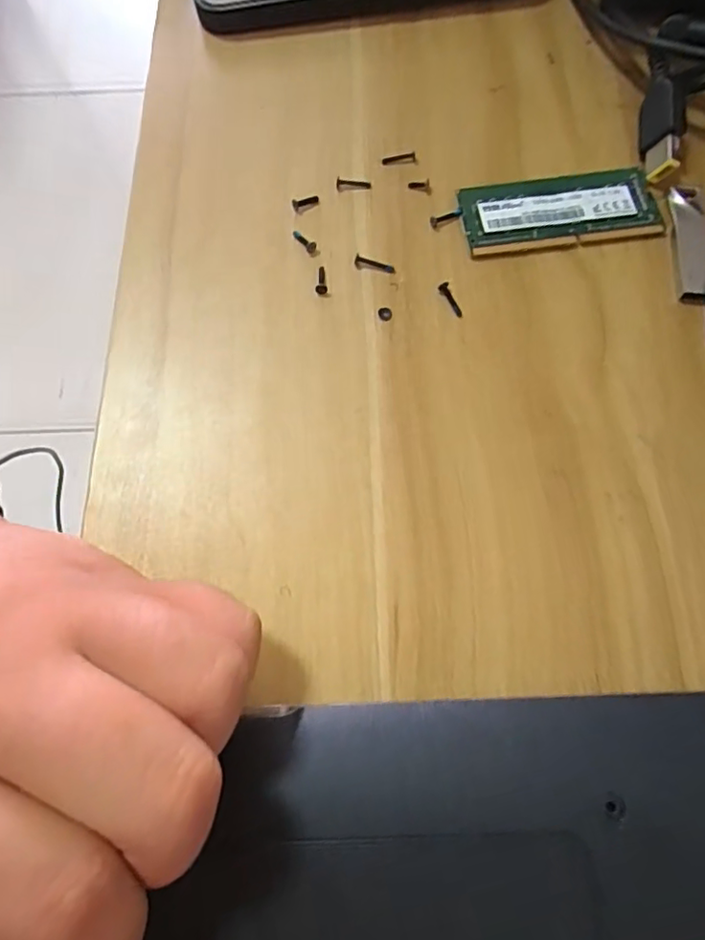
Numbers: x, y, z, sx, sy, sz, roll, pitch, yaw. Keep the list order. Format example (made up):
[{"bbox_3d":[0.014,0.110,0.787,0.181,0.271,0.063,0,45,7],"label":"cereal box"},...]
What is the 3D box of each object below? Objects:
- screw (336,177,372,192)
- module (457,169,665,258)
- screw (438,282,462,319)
[{"bbox_3d":[0.001,-0.106,0.217,0.013,0.004,0.004,2,70,3],"label":"screw"},{"bbox_3d":[0.074,-0.092,0.211,0.068,0.004,0.028,-8,69,-2],"label":"module"},{"bbox_3d":[0.033,-0.058,0.200,0.004,0.004,0.013,-22,71,-5],"label":"screw"}]

